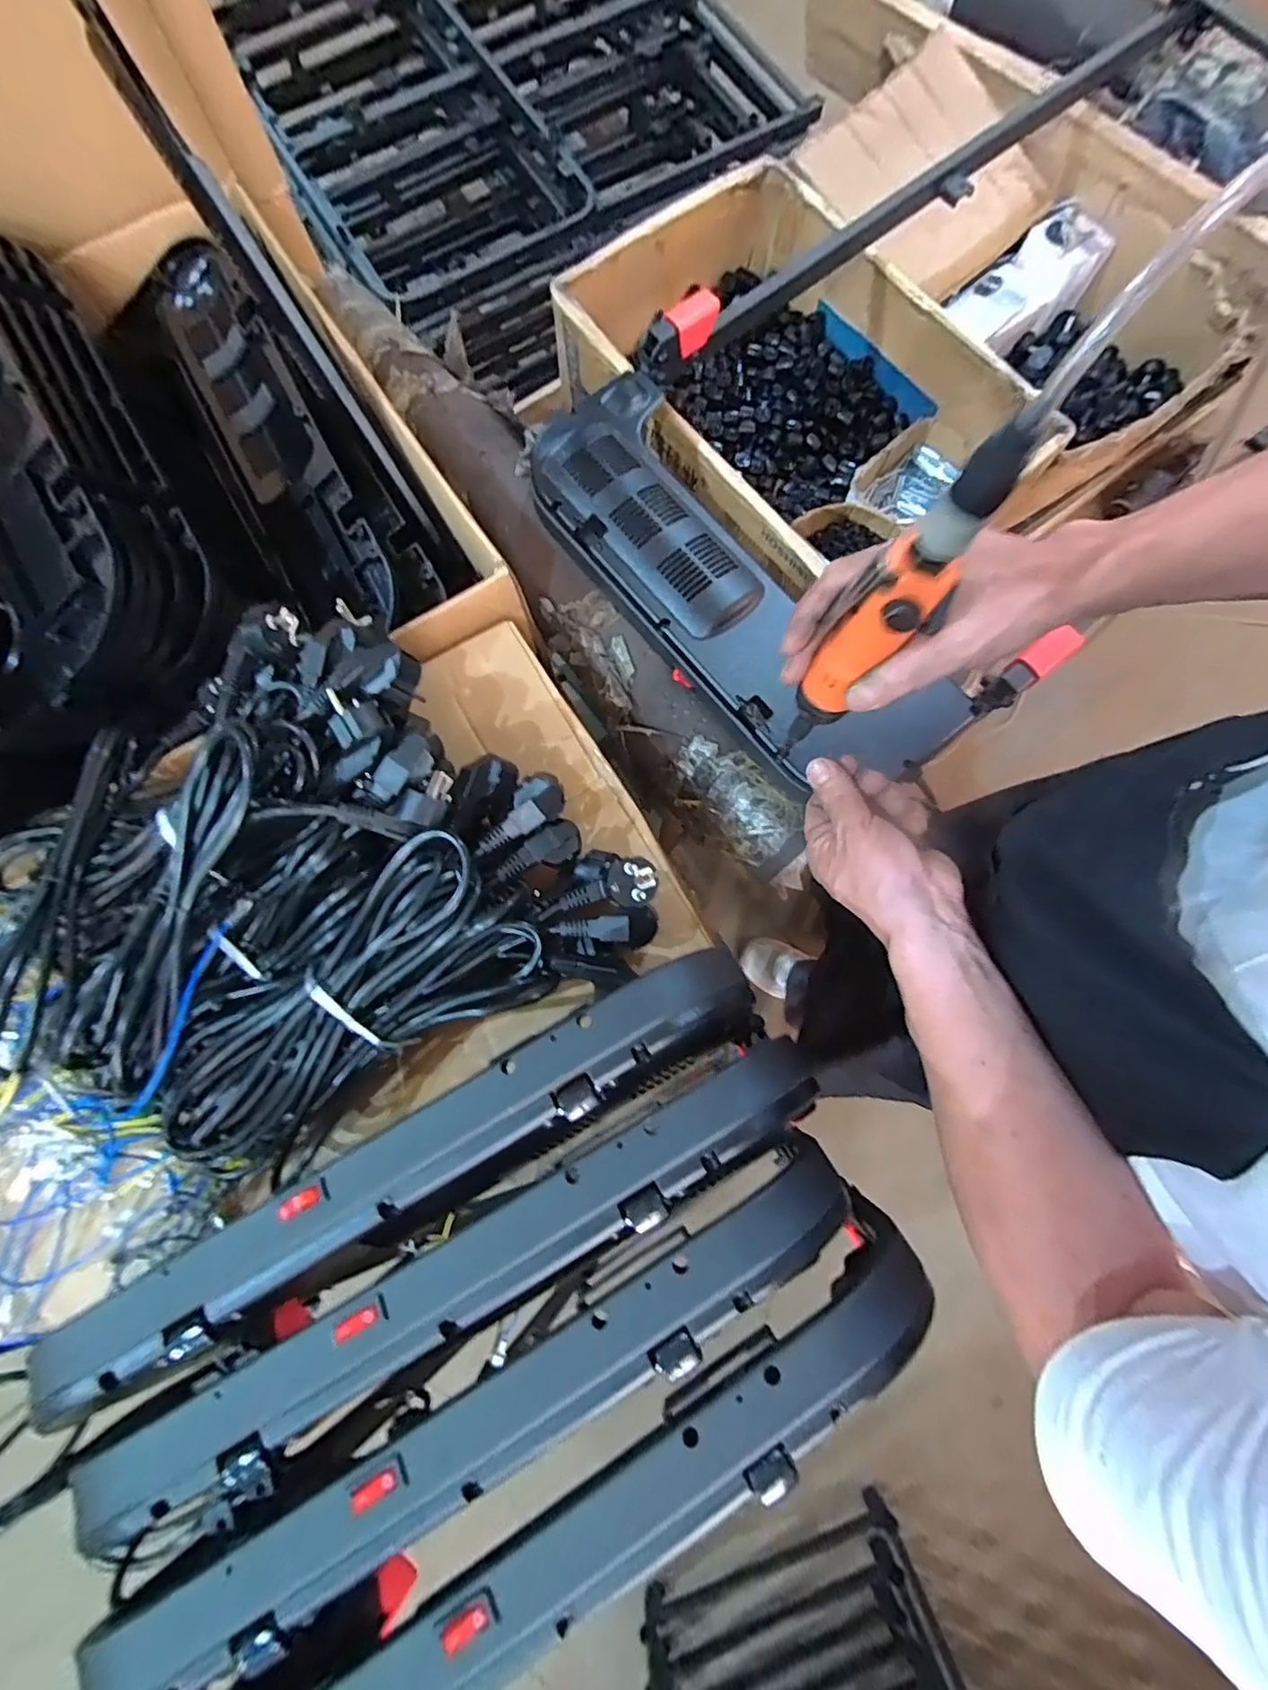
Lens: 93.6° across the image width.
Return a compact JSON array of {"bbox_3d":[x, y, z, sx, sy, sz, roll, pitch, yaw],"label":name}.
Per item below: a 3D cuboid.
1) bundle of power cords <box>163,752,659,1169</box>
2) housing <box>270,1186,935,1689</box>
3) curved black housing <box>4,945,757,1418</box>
[{"bbox_3d":[-0.153,0.084,0.419,0.335,0.063,0.190,-36,80,-6],"label":"bundle of power cords"},{"bbox_3d":[-0.022,0.352,0.323,0.443,0.091,0.062,-31,80,-6],"label":"housing"},{"bbox_3d":[-0.116,0.182,0.346,0.431,0.057,0.061,-29,80,-5],"label":"curved black housing"}]

